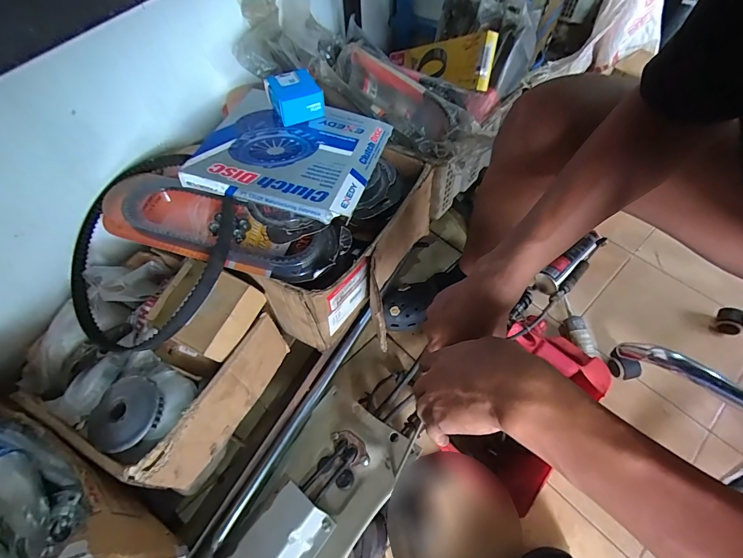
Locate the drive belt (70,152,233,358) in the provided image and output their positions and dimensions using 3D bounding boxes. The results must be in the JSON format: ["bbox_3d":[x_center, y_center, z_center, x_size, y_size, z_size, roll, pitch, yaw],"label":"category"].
[{"bbox_3d":[-0.370,-0.041,0.604,0.308,0.054,0.304,-5,71,14],"label":"drive belt"}]

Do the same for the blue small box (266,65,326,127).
[{"bbox_3d":[-0.133,-0.321,0.650,0.082,0.053,0.076,-22,59,-11],"label":"blue small box"}]

